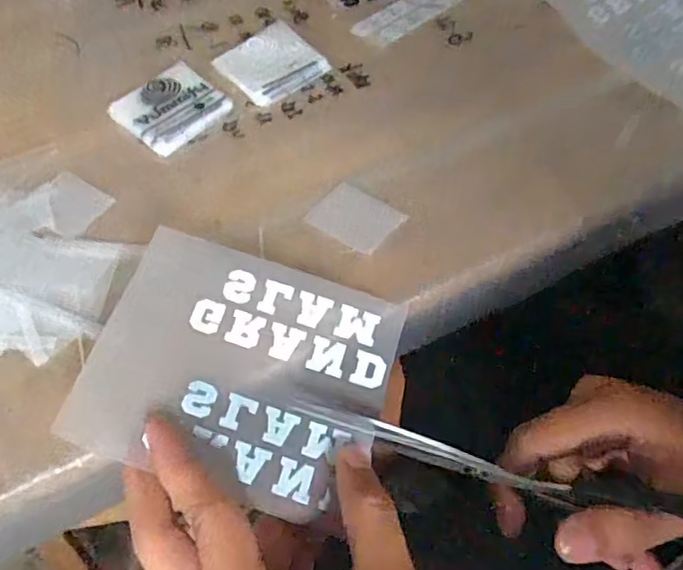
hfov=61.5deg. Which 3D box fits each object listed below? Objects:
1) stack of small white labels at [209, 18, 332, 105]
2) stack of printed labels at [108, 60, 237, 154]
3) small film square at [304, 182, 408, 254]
[{"bbox_3d":[-0.047,-0.144,0.370,0.058,0.009,0.062,-34,62,-19],"label":"stack of small white labels"},{"bbox_3d":[-0.103,-0.108,0.350,0.055,0.007,0.057,37,65,23],"label":"stack of printed labels"},{"bbox_3d":[0.007,-0.035,0.297,0.041,0.004,0.031,29,62,19],"label":"small film square"}]

